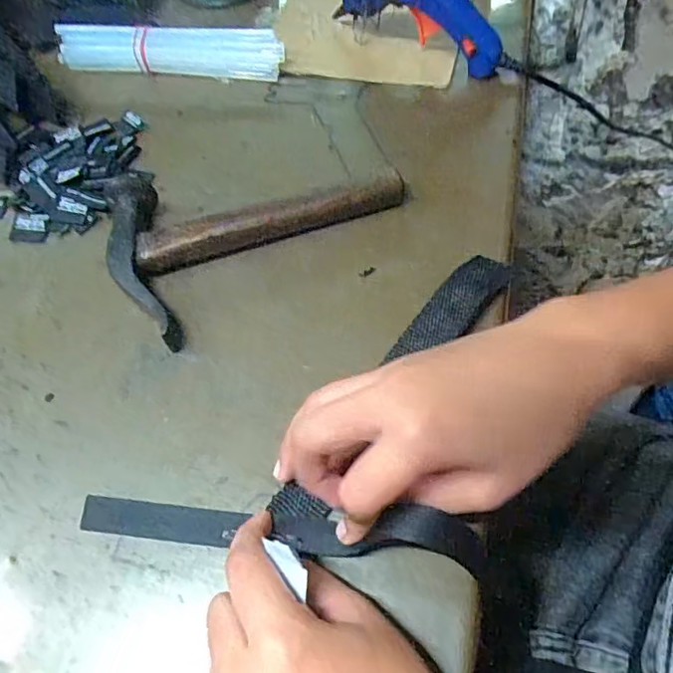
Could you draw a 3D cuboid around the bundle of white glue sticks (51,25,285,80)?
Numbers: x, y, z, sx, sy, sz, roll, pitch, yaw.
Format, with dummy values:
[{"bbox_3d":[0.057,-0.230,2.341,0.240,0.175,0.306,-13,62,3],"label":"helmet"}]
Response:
[{"bbox_3d":[-0.137,-0.233,0.457,0.187,0.030,0.026,6,59,8],"label":"bundle of white glue sticks"}]

